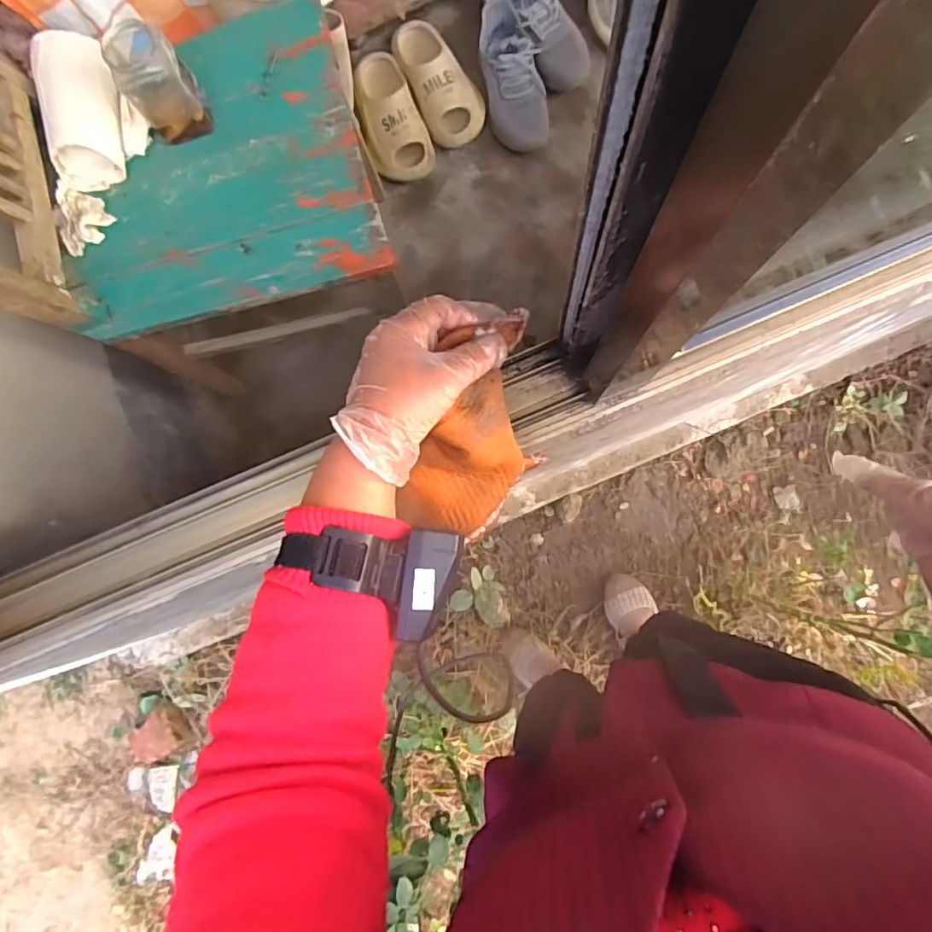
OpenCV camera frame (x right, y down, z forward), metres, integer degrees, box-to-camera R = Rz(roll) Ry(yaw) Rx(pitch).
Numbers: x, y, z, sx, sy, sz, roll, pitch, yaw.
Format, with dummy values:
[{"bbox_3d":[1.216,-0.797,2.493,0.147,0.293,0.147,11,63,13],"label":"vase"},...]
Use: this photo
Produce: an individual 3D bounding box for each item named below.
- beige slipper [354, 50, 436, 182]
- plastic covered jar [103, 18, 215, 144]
[{"bbox_3d":[-0.154,-0.703,1.115,0.121,0.075,0.264,-23,83,3],"label":"beige slipper"},{"bbox_3d":[-0.371,-0.461,0.668,0.077,0.112,0.072,-1,85,6],"label":"plastic covered jar"}]

